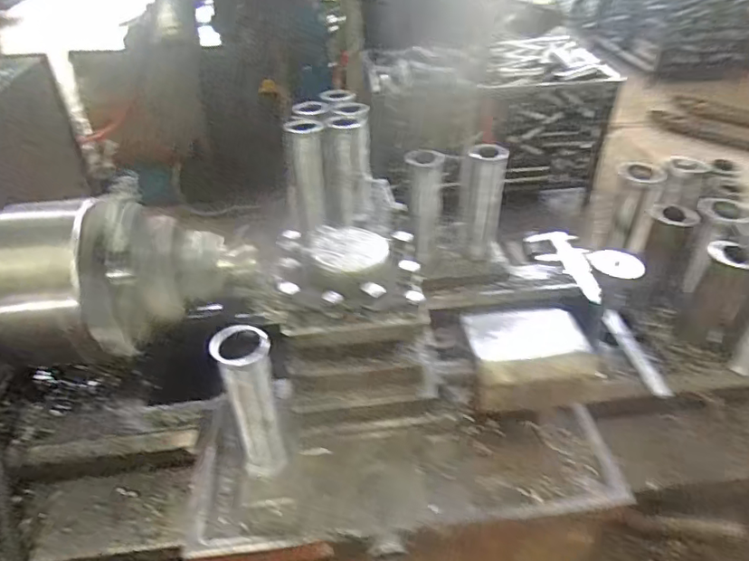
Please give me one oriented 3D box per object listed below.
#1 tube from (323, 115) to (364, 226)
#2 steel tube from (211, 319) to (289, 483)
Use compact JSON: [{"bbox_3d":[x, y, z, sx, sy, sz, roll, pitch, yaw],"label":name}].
[{"bbox_3d":[-0.045,-0.170,0.853,0.054,0.162,0.059,6,39,10],"label":"tube"},{"bbox_3d":[-0.130,0.130,0.585,0.053,0.187,0.057,-12,39,-14],"label":"steel tube"}]

